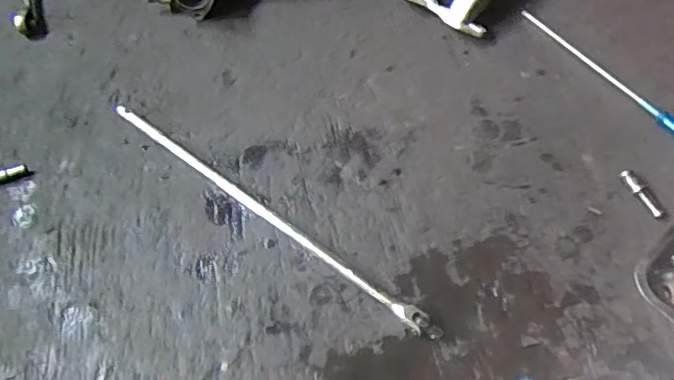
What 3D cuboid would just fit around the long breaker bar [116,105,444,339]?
[{"bbox_3d":[-0.108,0.024,0.806,0.596,0.021,0.025,34,66,20],"label":"long breaker bar"}]

